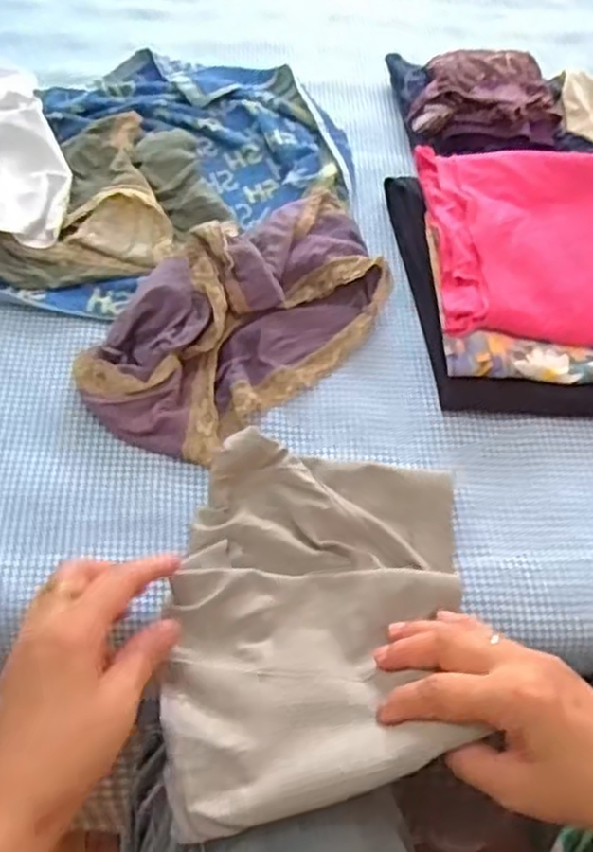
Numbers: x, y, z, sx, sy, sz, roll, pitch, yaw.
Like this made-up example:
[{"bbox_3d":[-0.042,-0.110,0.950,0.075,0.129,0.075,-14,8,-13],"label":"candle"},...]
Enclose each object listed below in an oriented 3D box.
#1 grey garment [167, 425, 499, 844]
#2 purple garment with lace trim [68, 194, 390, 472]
[{"bbox_3d":[0.015,0.107,0.427,0.169,0.037,0.216,1,55,-3],"label":"grey garment"},{"bbox_3d":[-0.039,-0.093,0.557,0.149,0.053,0.273,39,63,22],"label":"purple garment with lace trim"}]

